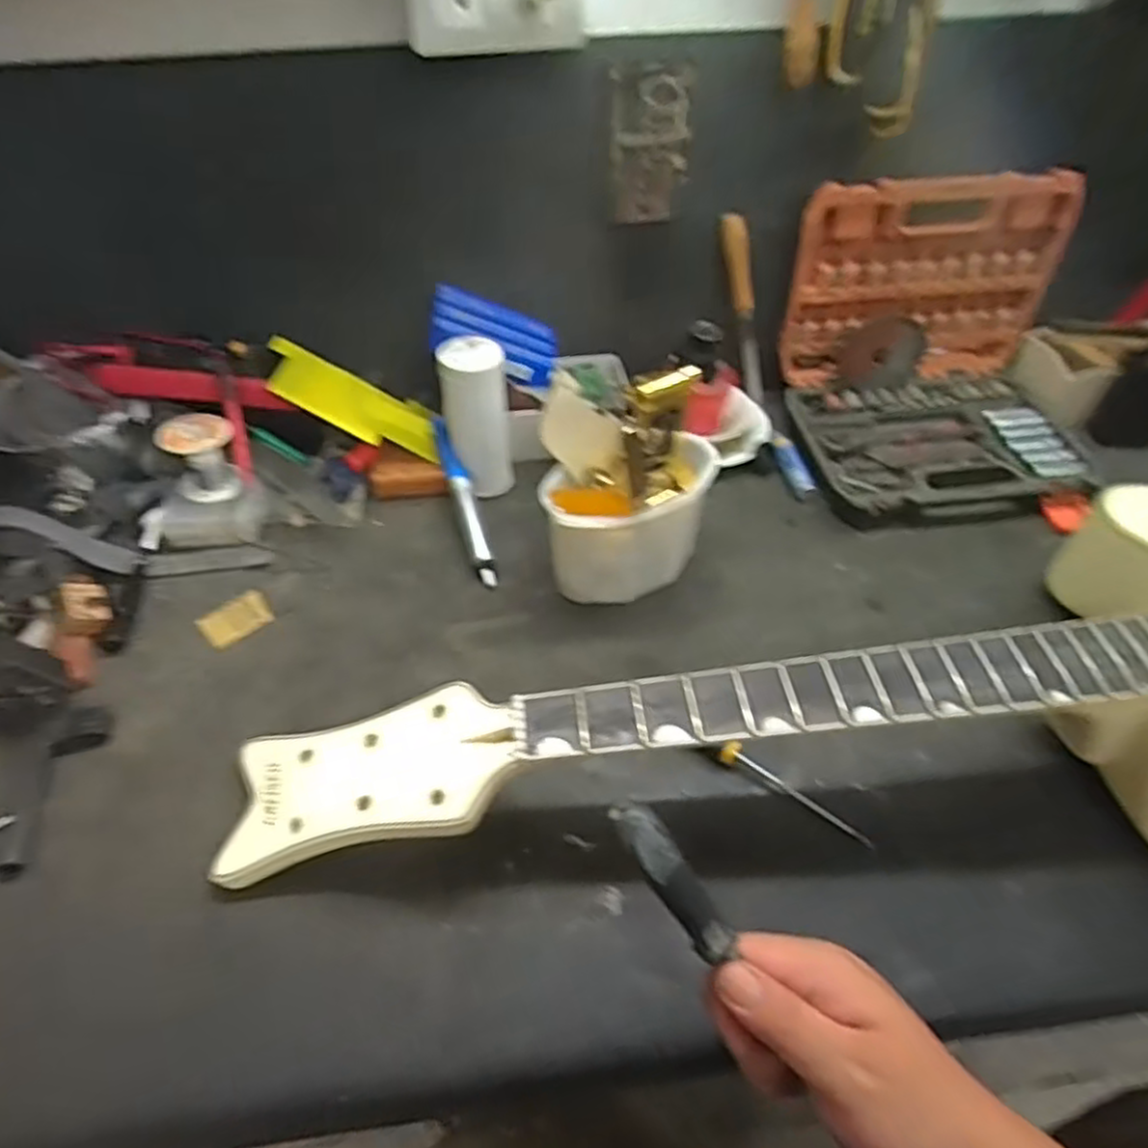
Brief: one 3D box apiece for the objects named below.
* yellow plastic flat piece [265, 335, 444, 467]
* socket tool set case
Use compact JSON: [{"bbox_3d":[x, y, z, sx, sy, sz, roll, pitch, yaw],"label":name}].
[{"bbox_3d":[-0.196,-0.152,0.671,0.159,0.011,0.061,22,63,-18],"label":"yellow plastic flat piece"},{"bbox_3d":[0.347,-0.202,0.668,0.261,0.202,0.219,-6,47,-3],"label":"socket tool set case"}]

